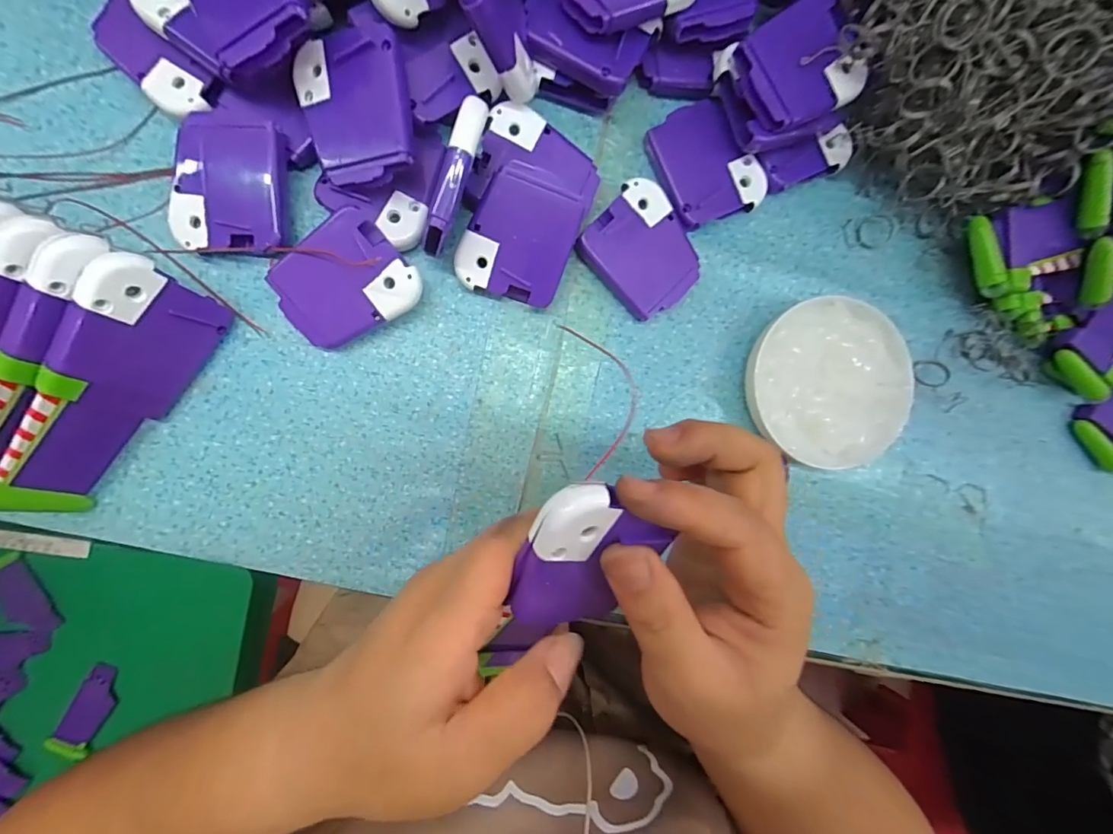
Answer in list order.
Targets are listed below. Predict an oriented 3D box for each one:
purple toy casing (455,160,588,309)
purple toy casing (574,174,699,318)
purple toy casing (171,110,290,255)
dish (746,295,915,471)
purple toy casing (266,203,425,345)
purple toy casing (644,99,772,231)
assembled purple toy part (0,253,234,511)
[{"bbox_3d":[-0.018,-0.089,0.234,0.051,0.012,0.060,20,106,-10],"label":"purple toy casing"},{"bbox_3d":[0.045,-0.086,0.250,0.059,0.015,0.052,45,86,-6],"label":"purple toy casing"},{"bbox_3d":[-0.153,-0.109,0.223,0.050,0.019,0.063,5,91,-7],"label":"purple toy casing"},{"bbox_3d":[0.147,-0.019,0.259,0.090,0.024,0.088,0,91,-7],"label":"dish"},{"bbox_3d":[-0.102,-0.063,0.228,0.059,0.021,0.052,-41,96,-4],"label":"purple toy casing"},{"bbox_3d":[0.080,-0.137,0.255,0.053,0.014,0.061,-24,94,-6],"label":"purple toy casing"},{"bbox_3d":[-0.200,-0.013,0.204,0.017,0.053,0.117,36,88,22],"label":"assembled purple toy part"}]

